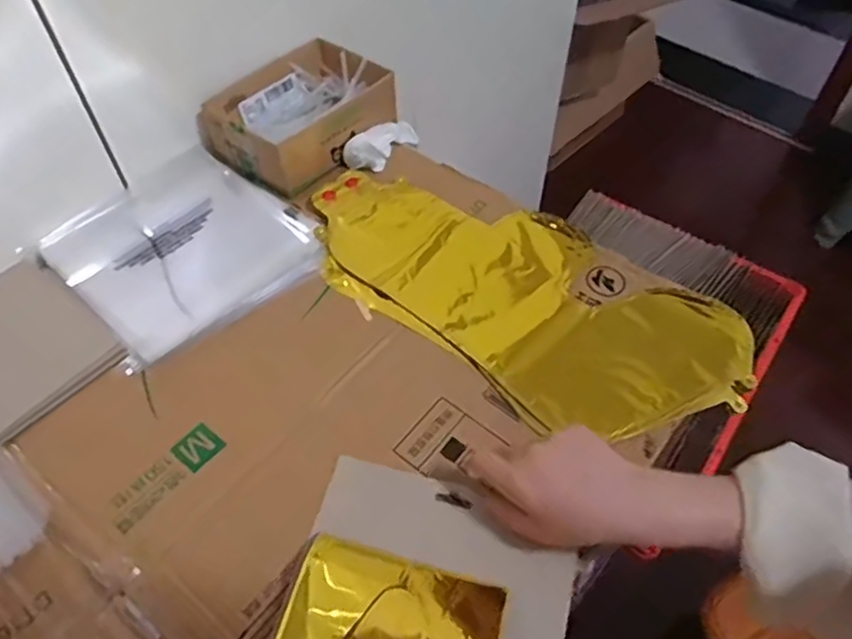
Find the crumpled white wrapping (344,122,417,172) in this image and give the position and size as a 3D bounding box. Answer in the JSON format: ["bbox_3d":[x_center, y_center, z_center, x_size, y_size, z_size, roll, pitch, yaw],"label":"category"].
[{"bbox_3d":[-0.045,-0.205,0.737,0.037,0.033,0.108,32,47,21],"label":"crumpled white wrapping"}]

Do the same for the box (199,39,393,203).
[{"bbox_3d":[-0.141,-0.238,0.735,0.136,0.055,0.195,35,61,24],"label":"box"}]

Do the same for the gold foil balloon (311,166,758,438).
[{"bbox_3d":[0.083,-0.037,0.620,0.434,0.013,0.212,34,61,22],"label":"gold foil balloon"}]

